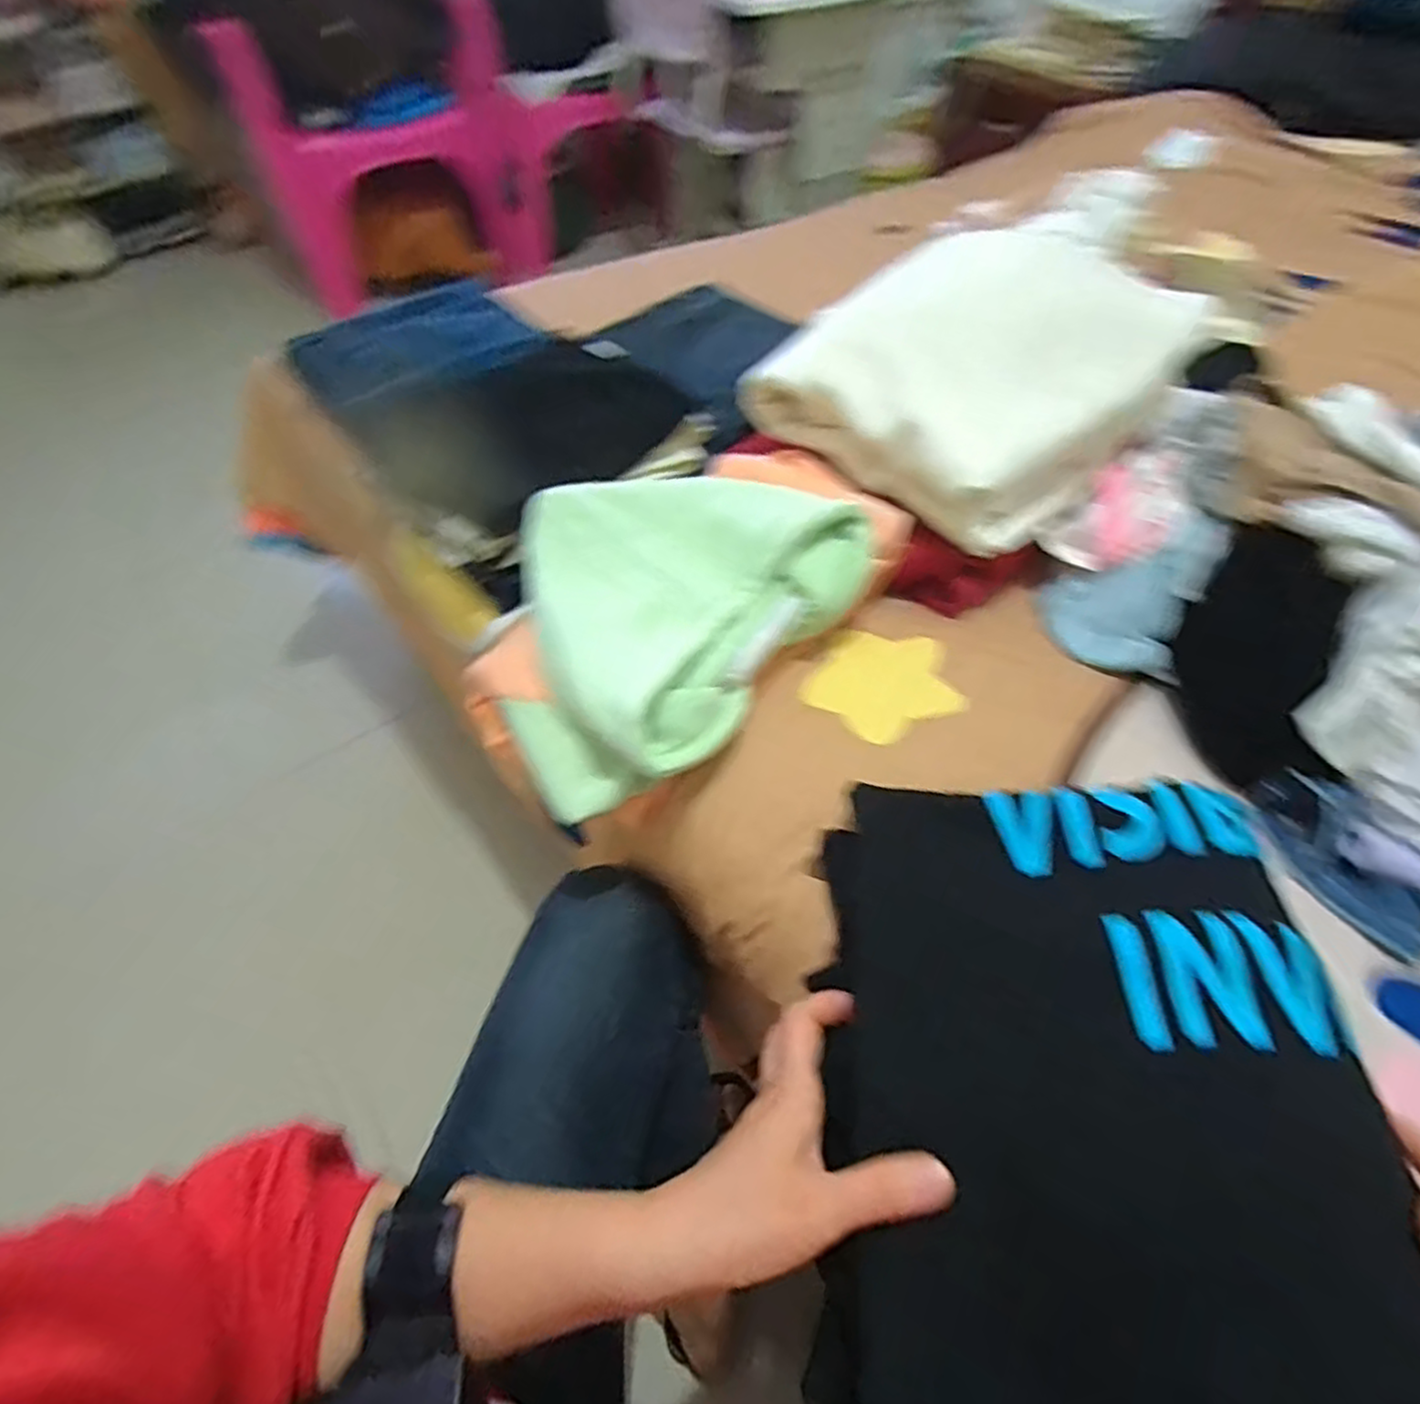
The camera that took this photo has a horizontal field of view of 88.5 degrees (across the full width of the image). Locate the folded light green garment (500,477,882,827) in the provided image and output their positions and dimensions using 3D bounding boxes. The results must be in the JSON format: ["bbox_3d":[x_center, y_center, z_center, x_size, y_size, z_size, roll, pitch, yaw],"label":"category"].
[{"bbox_3d":[-0.044,-0.069,0.543,0.214,0.086,0.290,35,59,23],"label":"folded light green garment"}]

